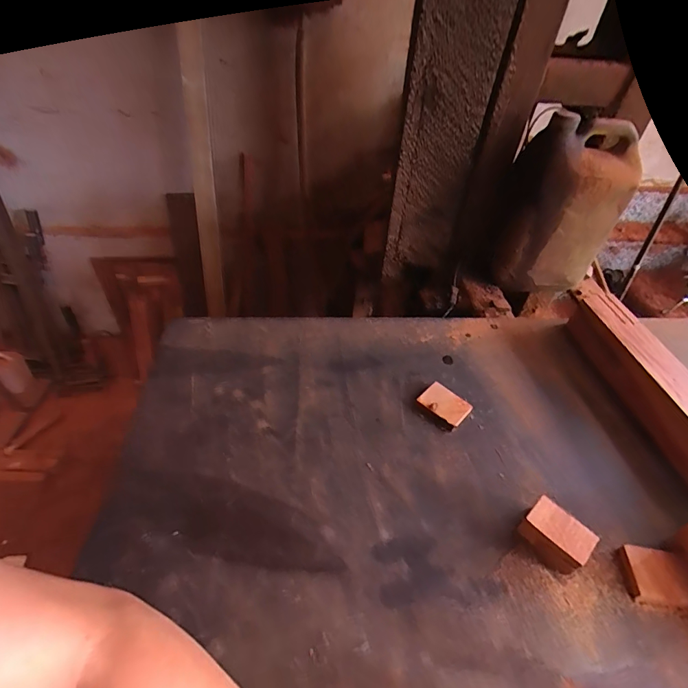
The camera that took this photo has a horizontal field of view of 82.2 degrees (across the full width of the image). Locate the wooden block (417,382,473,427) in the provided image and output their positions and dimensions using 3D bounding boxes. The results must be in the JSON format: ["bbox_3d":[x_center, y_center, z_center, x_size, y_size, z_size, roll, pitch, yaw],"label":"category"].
[{"bbox_3d":[0.124,0.074,0.484,0.057,0.010,0.040,34,52,26],"label":"wooden block"}]

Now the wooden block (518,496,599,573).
[{"bbox_3d":[0.200,0.180,0.373,0.038,0.028,0.055,-32,56,-31],"label":"wooden block"}]

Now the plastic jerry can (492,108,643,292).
[{"bbox_3d":[0.362,-0.233,0.683,0.184,0.259,0.119,-3,46,-9],"label":"plastic jerry can"}]

